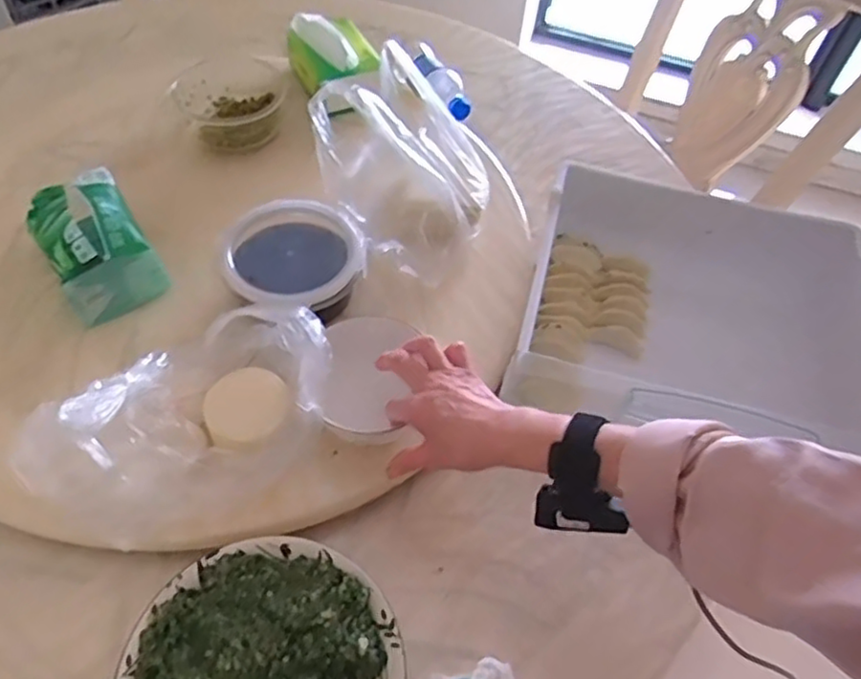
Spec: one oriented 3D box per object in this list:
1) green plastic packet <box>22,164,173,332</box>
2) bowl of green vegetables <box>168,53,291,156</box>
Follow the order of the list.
[{"bbox_3d":[-0.359,-0.106,0.716,0.105,0.086,0.149,-28,61,-23],"label":"green plastic packet"},{"bbox_3d":[-0.267,-0.311,0.886,0.134,0.057,0.134,2,54,-3],"label":"bowl of green vegetables"}]

